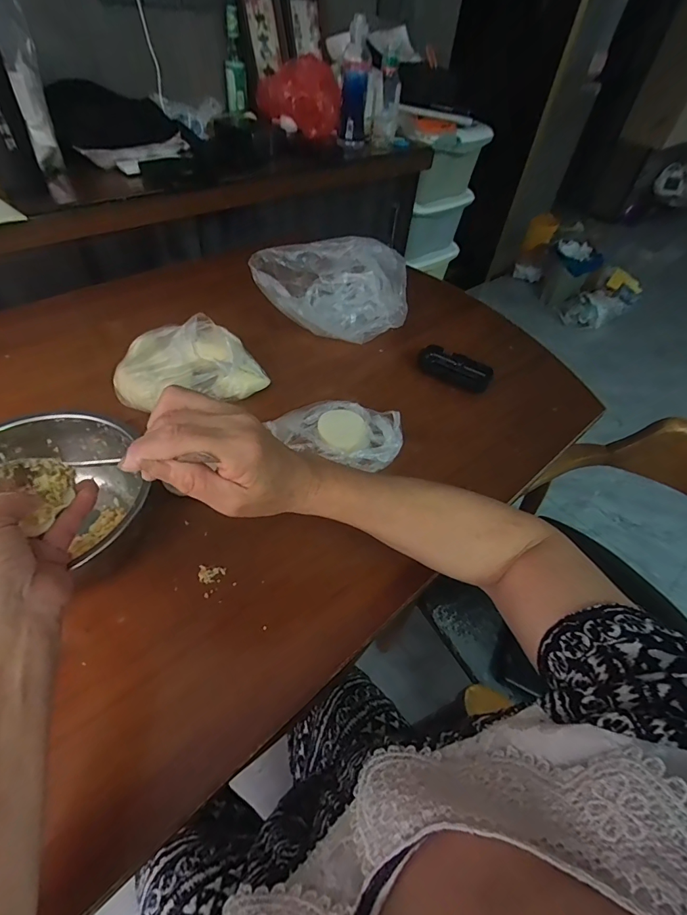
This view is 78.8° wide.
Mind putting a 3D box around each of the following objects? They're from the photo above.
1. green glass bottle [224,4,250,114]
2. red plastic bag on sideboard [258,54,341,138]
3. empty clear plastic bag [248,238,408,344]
[{"bbox_3d":[-0.265,-0.962,1.021,0.051,0.179,0.043,-9,51,-13],"label":"green glass bottle"},{"bbox_3d":[-0.109,-0.894,1.031,0.199,0.108,0.223,-1,49,-6],"label":"red plastic bag on sideboard"},{"bbox_3d":[-0.018,-0.254,0.637,0.230,0.117,0.103,-7,50,-12],"label":"empty clear plastic bag"}]

